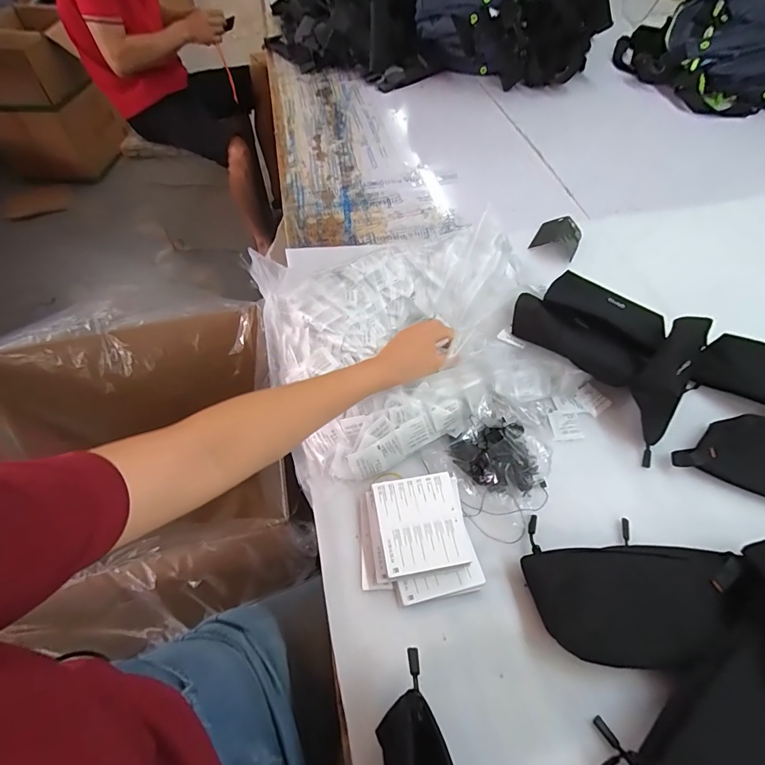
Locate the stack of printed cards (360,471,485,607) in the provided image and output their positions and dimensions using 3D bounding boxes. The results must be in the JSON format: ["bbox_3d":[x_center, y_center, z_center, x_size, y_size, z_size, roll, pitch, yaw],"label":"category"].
[{"bbox_3d":[0.036,0.172,0.454,0.120,0.034,0.123,-9,55,-6],"label":"stack of printed cards"}]

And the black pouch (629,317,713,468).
[{"bbox_3d":[0.379,-0.007,0.544,0.068,0.073,0.228,33,61,21],"label":"black pouch"}]

